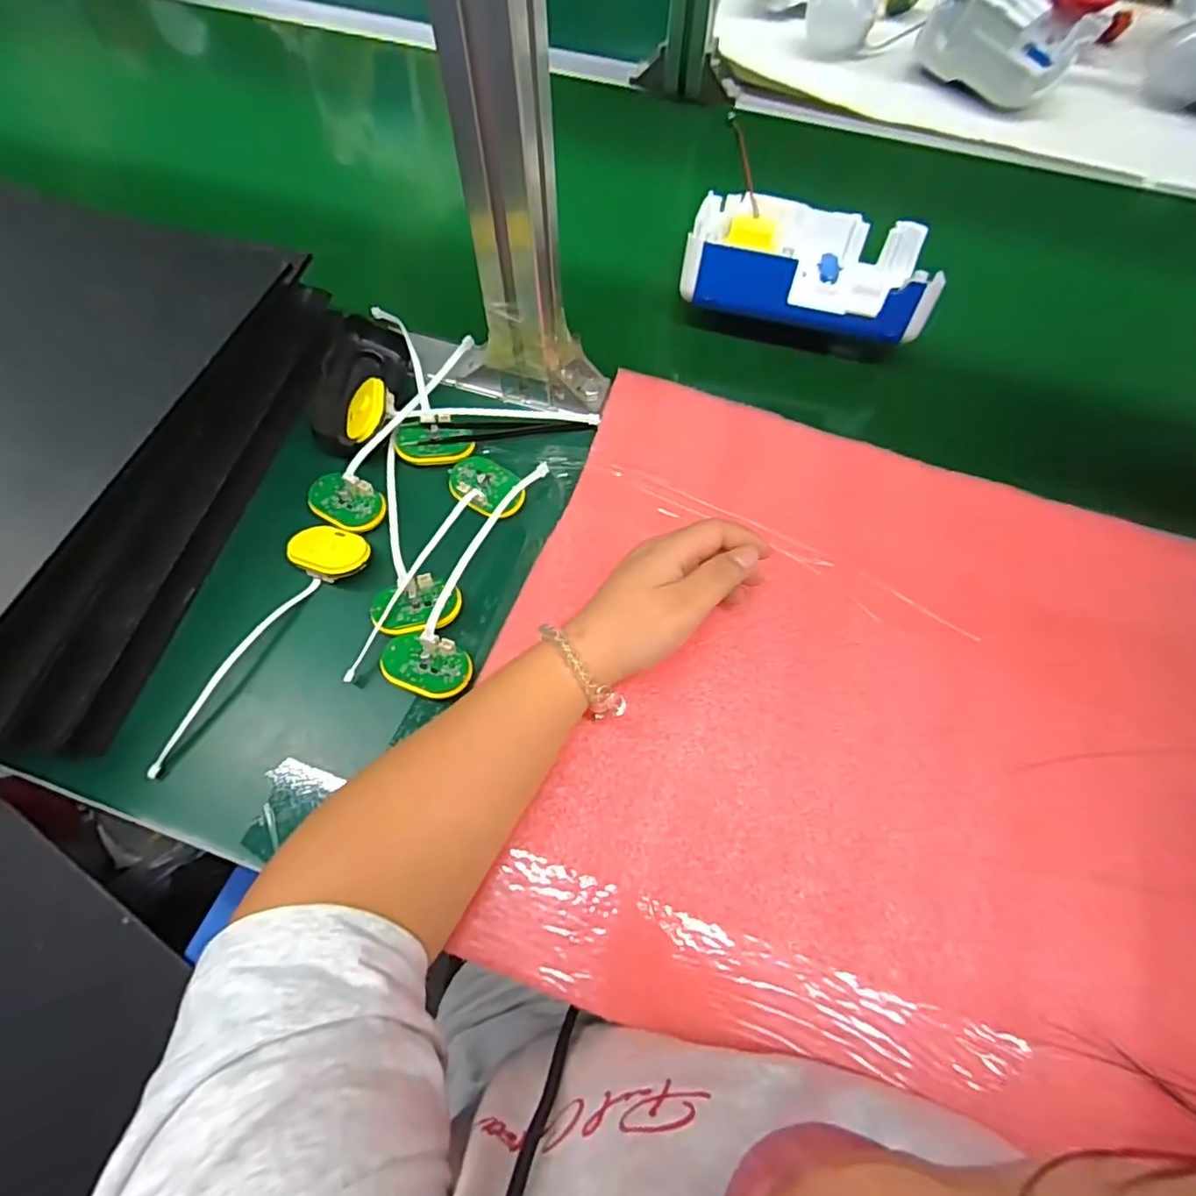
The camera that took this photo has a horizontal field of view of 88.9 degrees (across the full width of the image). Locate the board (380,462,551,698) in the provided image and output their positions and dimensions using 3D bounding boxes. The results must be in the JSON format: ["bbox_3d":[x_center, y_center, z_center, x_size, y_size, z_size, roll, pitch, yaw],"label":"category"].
[{"bbox_3d":[-0.081,-0.021,0.394,0.052,0.015,0.172,17,65,6],"label":"board"}]

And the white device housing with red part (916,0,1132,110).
[{"bbox_3d":[0.465,-0.630,0.654,0.143,0.093,0.203,40,71,16],"label":"white device housing with red part"}]

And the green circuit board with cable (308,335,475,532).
[{"bbox_3d":[-0.150,-0.128,0.440,0.054,0.019,0.173,17,65,6],"label":"green circuit board with cable"}]

